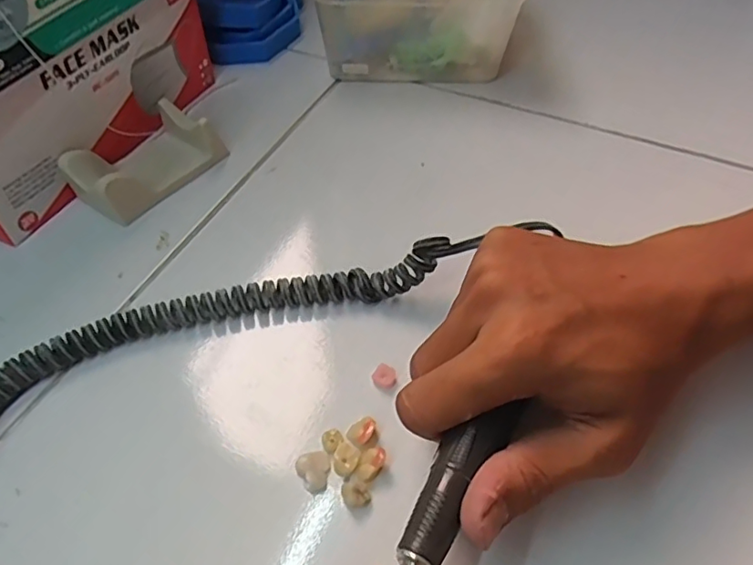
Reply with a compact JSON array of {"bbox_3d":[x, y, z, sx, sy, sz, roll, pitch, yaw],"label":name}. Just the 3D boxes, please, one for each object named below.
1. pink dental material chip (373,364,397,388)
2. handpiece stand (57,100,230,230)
[{"bbox_3d":[0.004,0.047,0.287,0.012,0.006,0.010,23,54,18],"label":"pink dental material chip"},{"bbox_3d":[-0.150,-0.078,0.372,0.053,0.032,0.090,25,55,19],"label":"handpiece stand"}]

